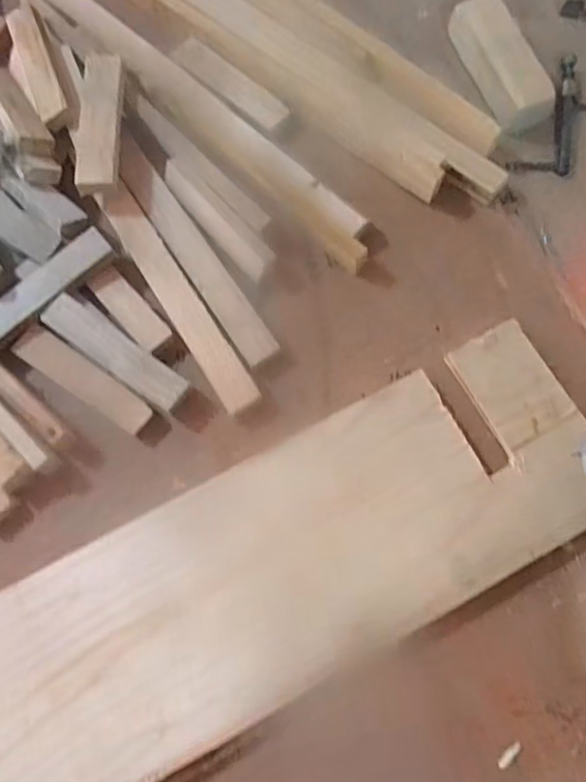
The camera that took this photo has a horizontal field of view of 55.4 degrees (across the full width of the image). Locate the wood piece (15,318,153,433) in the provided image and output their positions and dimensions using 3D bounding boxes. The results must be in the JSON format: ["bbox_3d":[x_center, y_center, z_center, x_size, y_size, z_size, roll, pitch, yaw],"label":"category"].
[{"bbox_3d":[-0.207,-0.009,0.557,0.155,0.022,0.034,36,78,9],"label":"wood piece"}]

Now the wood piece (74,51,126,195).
[{"bbox_3d":[-0.199,-0.282,0.583,0.044,0.027,0.165,-2,76,1],"label":"wood piece"}]

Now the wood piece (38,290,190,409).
[{"bbox_3d":[-0.172,-0.037,0.546,0.162,0.019,0.034,35,78,9],"label":"wood piece"}]

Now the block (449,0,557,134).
[{"bbox_3d":[0.233,-0.362,0.623,0.065,0.043,0.178,-20,76,-5],"label":"block"}]

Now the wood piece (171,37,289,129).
[{"bbox_3d":[-0.076,-0.359,0.646,0.167,0.008,0.037,40,79,10],"label":"wood piece"}]

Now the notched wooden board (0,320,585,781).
[{"bbox_3d":[-0.056,0.188,0.497,0.714,0.023,0.204,-27,76,-6],"label":"notched wooden board"}]

